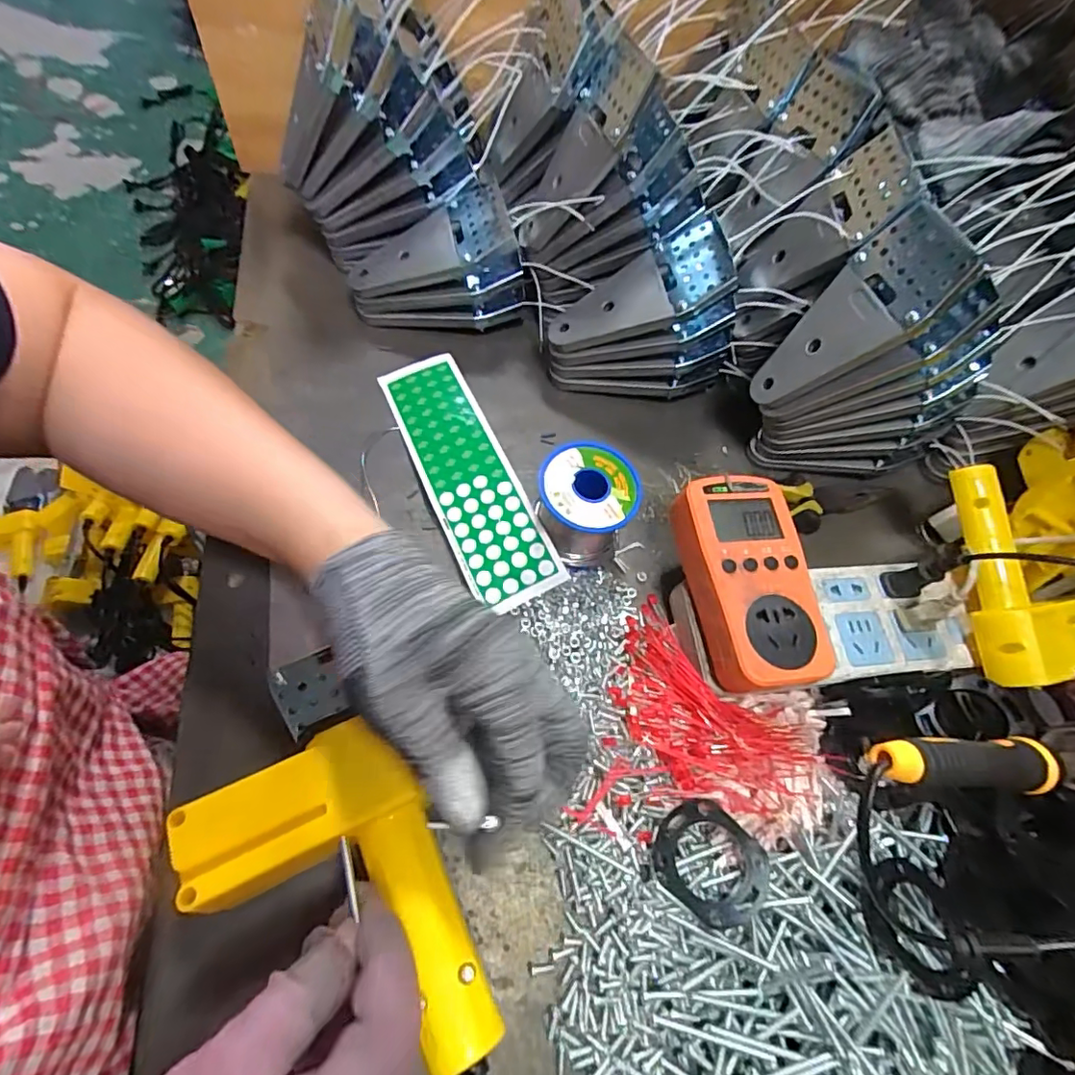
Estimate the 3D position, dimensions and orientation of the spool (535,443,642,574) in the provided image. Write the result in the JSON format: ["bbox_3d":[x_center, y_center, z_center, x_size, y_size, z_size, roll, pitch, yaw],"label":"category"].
[{"bbox_3d":[0.032,-0.019,0.365,0.061,0.061,0.065,4,63,-7],"label":"spool"}]

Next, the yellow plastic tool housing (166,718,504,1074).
[{"bbox_3d":[-0.090,0.166,0.241,0.100,0.039,0.140,-23,66,-13],"label":"yellow plastic tool housing"}]

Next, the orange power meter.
[{"bbox_3d":[0.128,0.024,0.323,0.070,0.029,0.127,-5,64,-12],"label":"orange power meter"}]

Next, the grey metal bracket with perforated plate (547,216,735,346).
[{"bbox_3d":[0.075,-0.178,0.400,0.137,0.014,0.069,-23,59,12],"label":"grey metal bracket with perforated plate"}]

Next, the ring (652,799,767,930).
[{"bbox_3d":[0.092,0.175,0.291,0.056,0.014,0.049,41,64,12],"label":"ring"}]

